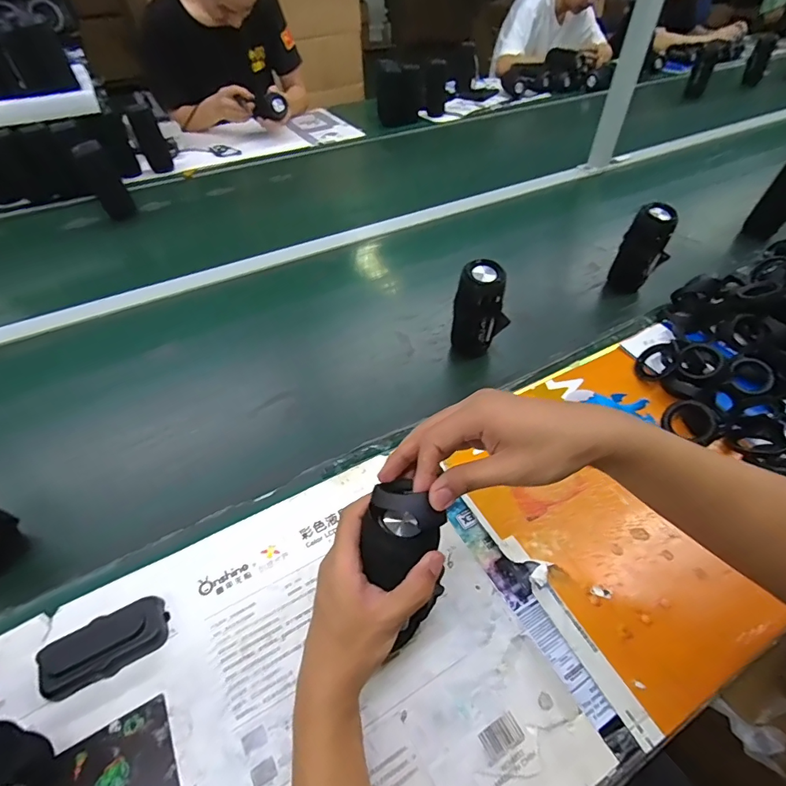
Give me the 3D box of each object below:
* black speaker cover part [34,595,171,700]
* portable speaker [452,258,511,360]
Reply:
[{"bbox_3d":[-0.274,0.241,0.417,0.105,0.024,0.053,-20,52,-17],"label":"black speaker cover part"},{"bbox_3d":[0.131,-0.120,0.658,0.064,0.142,0.055,33,56,25],"label":"portable speaker"}]

